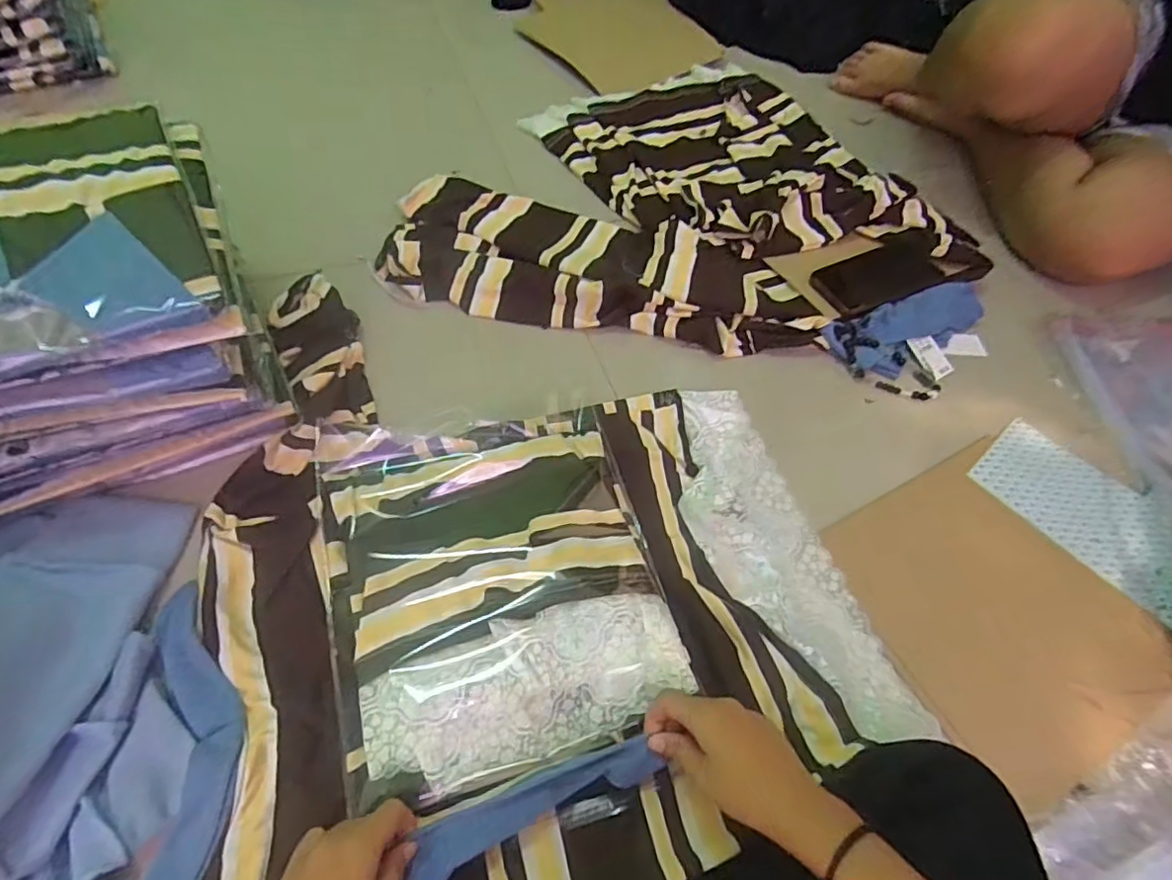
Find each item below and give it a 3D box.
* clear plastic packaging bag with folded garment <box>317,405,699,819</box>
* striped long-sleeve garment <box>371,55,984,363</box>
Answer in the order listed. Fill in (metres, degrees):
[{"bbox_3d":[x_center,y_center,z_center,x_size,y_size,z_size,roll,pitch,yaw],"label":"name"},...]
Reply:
[{"bbox_3d":[-0.078,0.106,0.502,0.257,0.040,0.309,-14,62,-11],"label":"clear plastic packaging bag with folded garment"},{"bbox_3d":[0.145,-0.352,0.806,0.719,0.042,0.553,10,57,0],"label":"striped long-sleeve garment"}]

